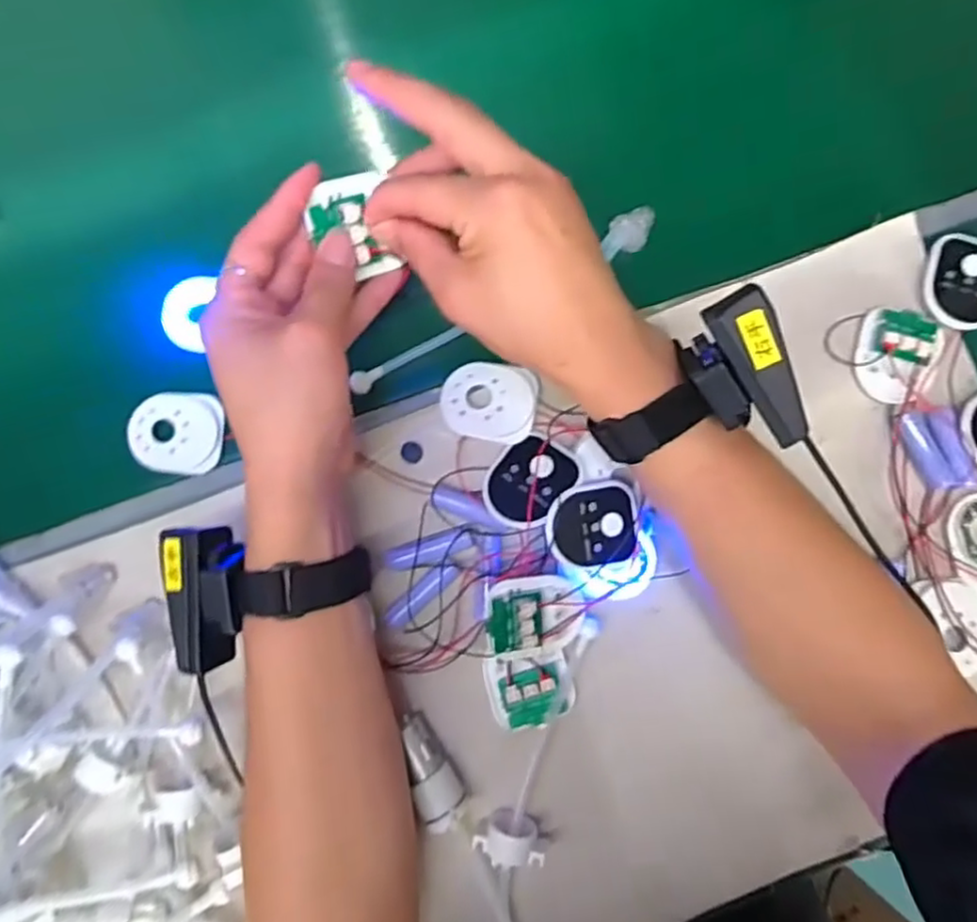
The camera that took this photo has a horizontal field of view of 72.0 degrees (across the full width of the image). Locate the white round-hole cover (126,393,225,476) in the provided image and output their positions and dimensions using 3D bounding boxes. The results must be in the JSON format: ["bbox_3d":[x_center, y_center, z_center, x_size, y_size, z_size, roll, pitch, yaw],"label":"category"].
[{"bbox_3d":[-0.190,-0.018,0.409,0.055,0.008,0.049,7,83,-1],"label":"white round-hole cover"}]

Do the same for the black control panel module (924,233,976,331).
[{"bbox_3d":[0.294,-0.107,0.411,0.050,0.014,0.059,12,83,0],"label":"black control panel module"}]

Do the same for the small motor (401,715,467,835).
[{"bbox_3d":[-0.033,0.173,0.375,0.025,0.019,0.060,-30,85,-5],"label":"small motor"}]

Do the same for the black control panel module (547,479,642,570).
[{"bbox_3d":[0.060,0.037,0.387,0.057,0.014,0.048,-4,87,-21],"label":"black control panel module"}]

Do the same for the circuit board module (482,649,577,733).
[{"bbox_3d":[0.025,0.133,0.388,0.049,0.012,0.042,-9,84,-3],"label":"circuit board module"}]

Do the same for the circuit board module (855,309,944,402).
[{"bbox_3d":[0.246,-0.067,0.407,0.046,0.014,0.056,31,83,2],"label":"circuit board module"}]

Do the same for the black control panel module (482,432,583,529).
[{"bbox_3d":[0.023,0.011,0.392,0.046,0.014,0.056,33,76,21],"label":"black control panel module"}]

